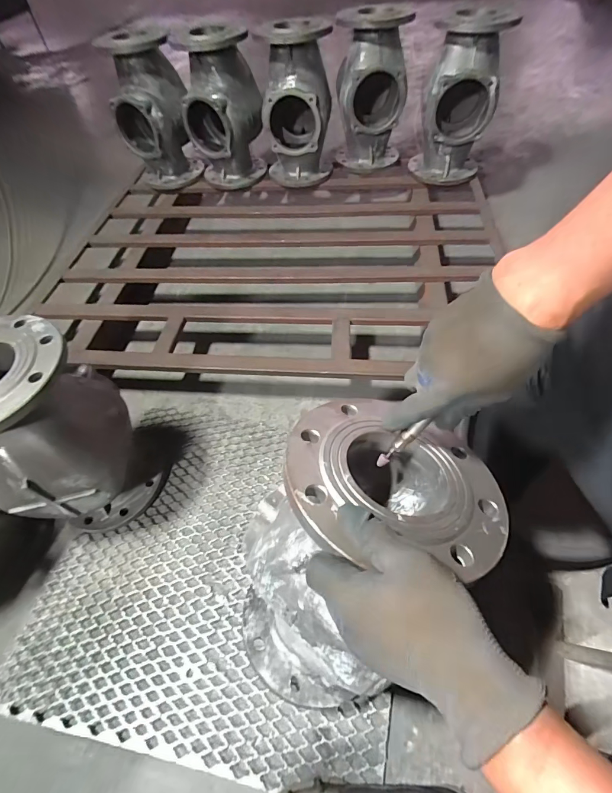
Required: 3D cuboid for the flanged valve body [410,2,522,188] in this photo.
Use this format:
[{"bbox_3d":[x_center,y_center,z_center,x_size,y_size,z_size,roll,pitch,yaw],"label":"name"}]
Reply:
[{"bbox_3d":[0.447,-0.869,1.101,0.205,0.386,0.189,9,56,11],"label":"flanged valve body"}]

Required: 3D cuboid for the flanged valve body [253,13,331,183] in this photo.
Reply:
[{"bbox_3d":[-0.025,-0.907,1.176,0.210,0.394,0.248,3,55,6],"label":"flanged valve body"}]

